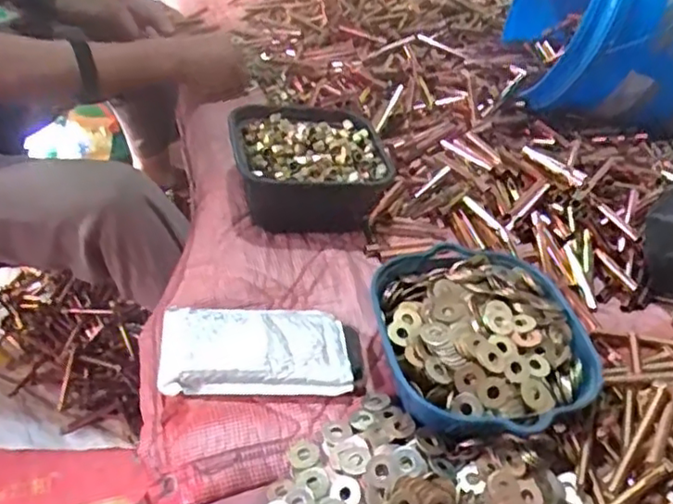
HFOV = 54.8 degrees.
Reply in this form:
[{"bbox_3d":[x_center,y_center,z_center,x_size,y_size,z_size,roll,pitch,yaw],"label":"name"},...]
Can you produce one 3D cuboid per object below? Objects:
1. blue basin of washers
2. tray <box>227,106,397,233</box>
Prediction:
[{"bbox_3d":[0.132,0.071,0.586,0.193,0.058,0.205,5,42,-5],"label":"blue basin of washers"},{"bbox_3d":[-0.031,-0.102,0.754,0.174,0.069,0.172,-2,43,-12],"label":"tray"}]

